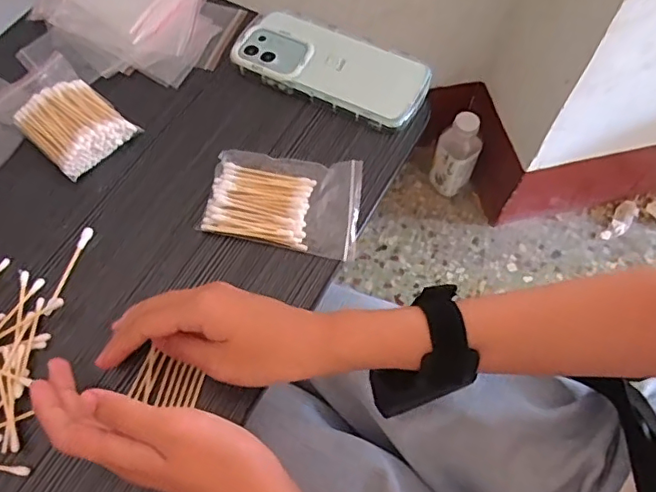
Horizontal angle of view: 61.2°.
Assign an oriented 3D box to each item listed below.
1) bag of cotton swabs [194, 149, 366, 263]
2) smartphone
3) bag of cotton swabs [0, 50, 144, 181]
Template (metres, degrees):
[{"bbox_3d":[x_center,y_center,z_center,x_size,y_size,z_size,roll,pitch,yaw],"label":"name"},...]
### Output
[{"bbox_3d":[-0.033,-0.034,0.425,0.115,0.019,0.074,8,64,4],"label":"bag of cotton swabs"},{"bbox_3d":[0.002,-0.157,0.485,0.167,0.017,0.069,25,66,12],"label":"smartphone"},{"bbox_3d":[-0.219,-0.109,0.454,0.111,0.026,0.070,38,69,17],"label":"bag of cotton swabs"}]

